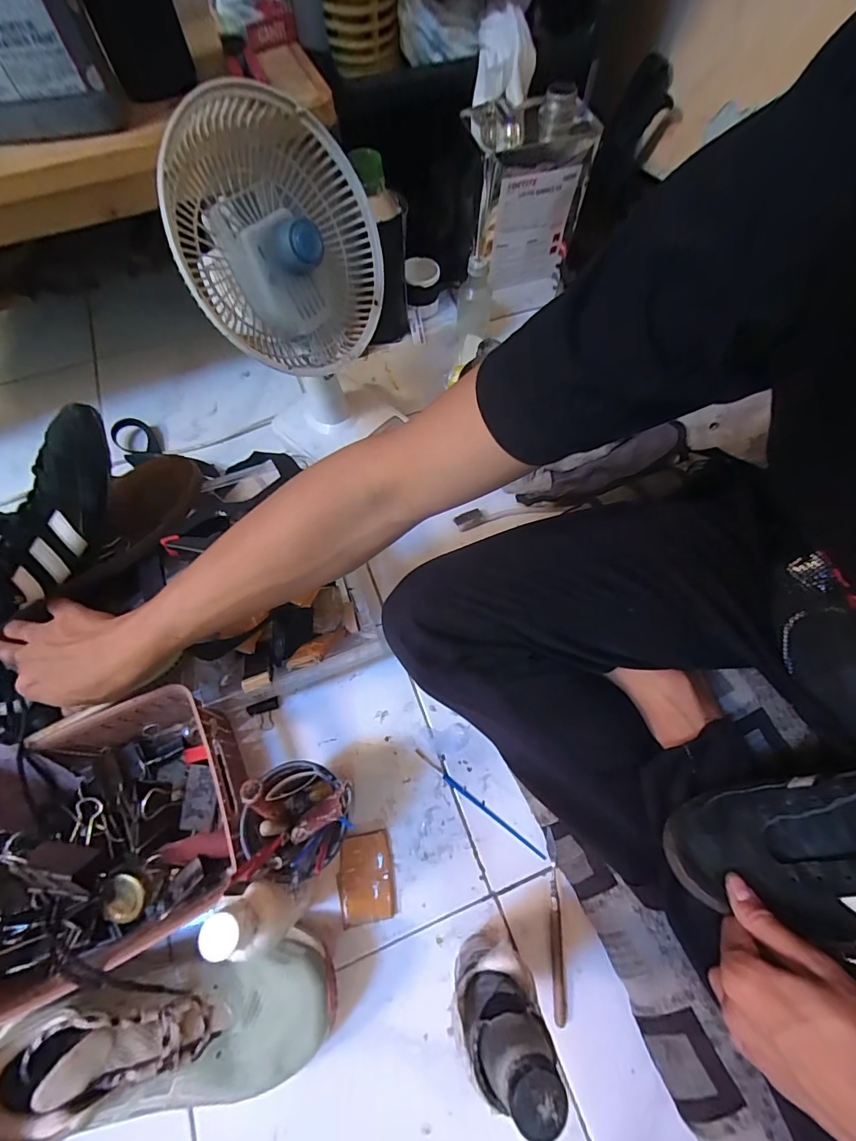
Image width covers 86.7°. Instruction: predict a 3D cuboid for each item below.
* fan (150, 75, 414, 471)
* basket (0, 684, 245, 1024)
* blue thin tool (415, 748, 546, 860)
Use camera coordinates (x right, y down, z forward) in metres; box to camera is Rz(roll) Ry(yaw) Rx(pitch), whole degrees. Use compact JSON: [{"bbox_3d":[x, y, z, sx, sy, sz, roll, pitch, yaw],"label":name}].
[{"bbox_3d":[-0.156,-0.291,0.501,0.174,0.338,0.221,25,69,10],"label":"fan"},{"bbox_3d":[-0.295,0.240,0.420,0.251,0.102,0.199,-22,69,-9],"label":"basket"},{"bbox_3d":[0.051,0.243,0.476,0.161,0.006,0.007,35,71,14],"label":"blue thin tool"}]

